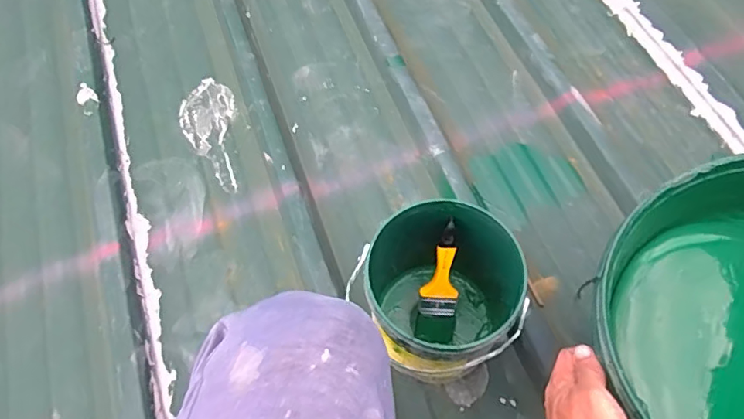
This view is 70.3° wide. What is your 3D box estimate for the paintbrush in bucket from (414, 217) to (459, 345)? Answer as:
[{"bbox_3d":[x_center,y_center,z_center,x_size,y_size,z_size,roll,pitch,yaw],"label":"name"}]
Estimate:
[{"bbox_3d":[0.088,0.097,0.678,0.049,0.188,0.012,4,30,1],"label":"paintbrush in bucket"}]

